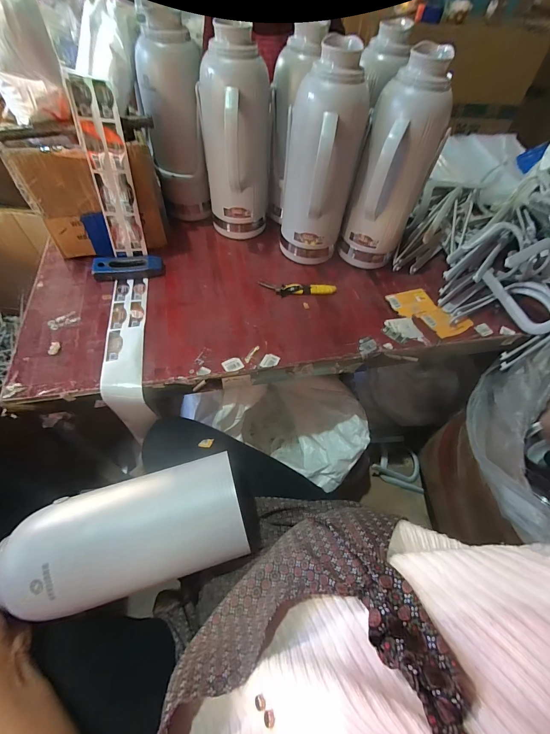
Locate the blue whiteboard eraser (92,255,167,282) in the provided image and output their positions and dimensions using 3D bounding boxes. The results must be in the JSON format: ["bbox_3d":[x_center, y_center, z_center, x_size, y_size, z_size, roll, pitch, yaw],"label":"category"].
[{"bbox_3d":[-0.311,-0.214,0.662,0.140,0.024,0.049,-8,57,-10],"label":"blue whiteboard eraser"}]

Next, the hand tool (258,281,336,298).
[{"bbox_3d":[0.049,-0.167,0.669,0.165,0.012,0.035,5,56,-2],"label":"hand tool"}]

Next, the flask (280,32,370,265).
[{"bbox_3d":[0.093,-0.372,0.610,0.118,0.342,0.116,-20,60,-17],"label":"flask"}]

